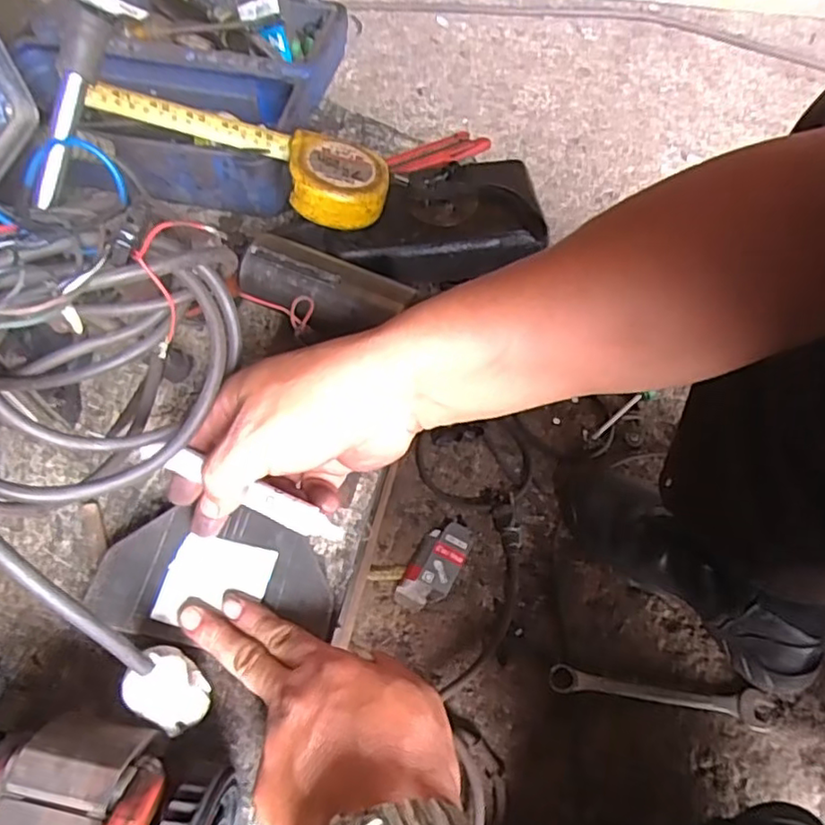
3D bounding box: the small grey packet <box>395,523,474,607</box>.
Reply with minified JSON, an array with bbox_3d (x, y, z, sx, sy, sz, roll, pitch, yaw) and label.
[{"bbox_3d":[0.027,0.173,0.718,0.051,0.015,0.108,25,63,15],"label":"small grey packet"}]

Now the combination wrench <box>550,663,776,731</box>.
[{"bbox_3d":[0.253,0.286,0.648,0.222,0.013,0.034,8,60,6],"label":"combination wrench"}]

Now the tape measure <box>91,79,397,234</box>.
[{"bbox_3d":[-0.131,-0.193,0.478,0.227,0.064,0.070,10,61,4],"label":"tape measure"}]

